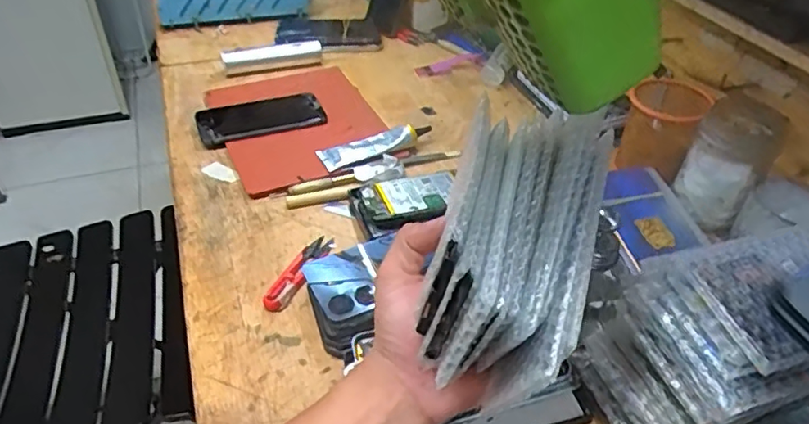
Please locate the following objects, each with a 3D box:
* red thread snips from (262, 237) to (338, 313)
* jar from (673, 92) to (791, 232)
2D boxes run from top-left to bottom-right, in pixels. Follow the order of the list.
[{"bbox_3d":[-0.099,0.056,0.552,0.026,0.010,0.101,21,44,21],"label":"red thread snips"},{"bbox_3d":[0.335,-0.051,0.601,0.071,0.116,0.071,1,43,-1],"label":"jar"}]

